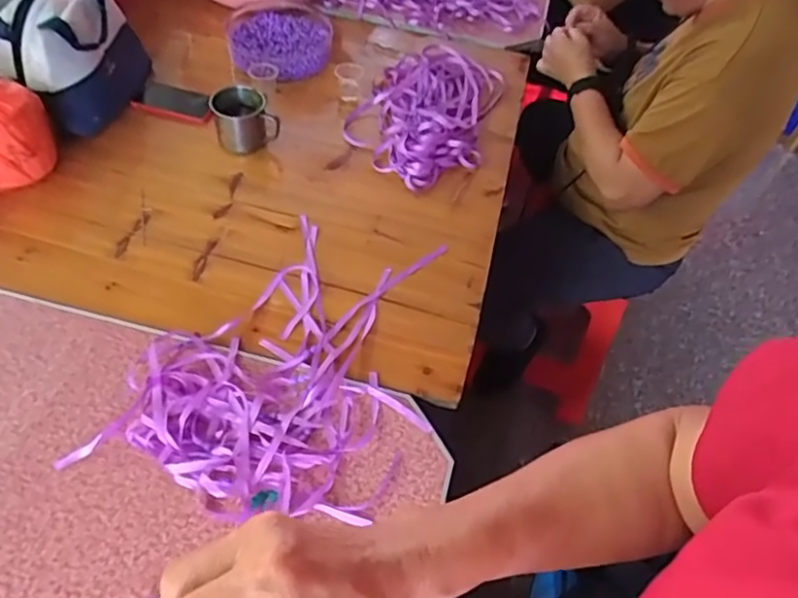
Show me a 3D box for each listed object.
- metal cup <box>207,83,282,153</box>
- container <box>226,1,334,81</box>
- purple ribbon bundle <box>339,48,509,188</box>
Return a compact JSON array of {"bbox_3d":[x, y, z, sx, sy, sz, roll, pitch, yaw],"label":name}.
[{"bbox_3d":[-0.251,-0.291,1.017,0.104,0.079,0.078,-3,52,-9],"label":"metal cup"},{"bbox_3d":[-0.234,-0.494,1.208,0.205,0.045,0.276,0,51,-7],"label":"container"},{"bbox_3d":[0.050,-0.343,1.111,0.237,0.047,0.379,22,52,10],"label":"purple ribbon bundle"}]

